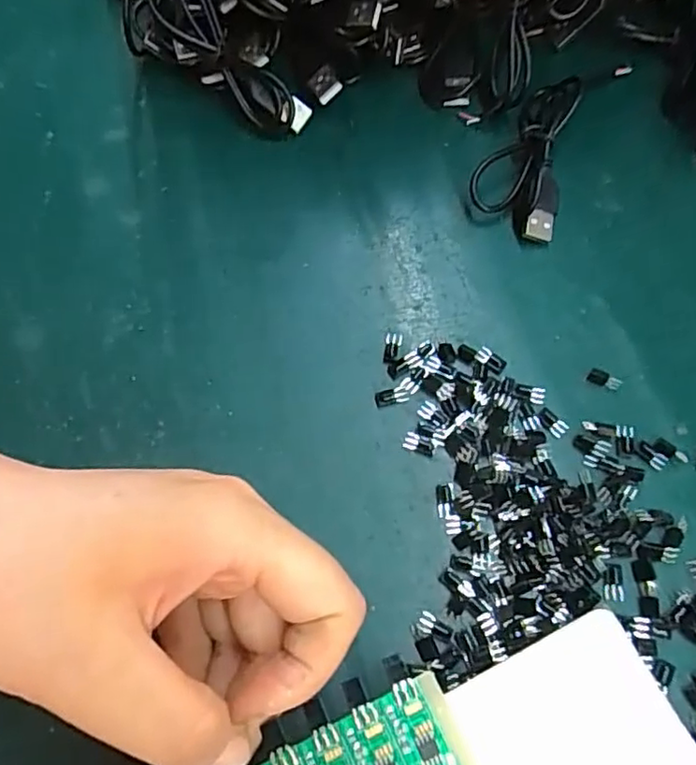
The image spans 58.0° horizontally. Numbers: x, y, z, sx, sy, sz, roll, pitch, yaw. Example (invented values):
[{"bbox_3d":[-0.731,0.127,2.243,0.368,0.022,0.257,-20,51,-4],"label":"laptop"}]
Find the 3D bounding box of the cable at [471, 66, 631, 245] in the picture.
[{"bbox_3d":[0.094,-0.114,0.285,0.039,0.011,0.111,28,71,12],"label":"cable"}]

